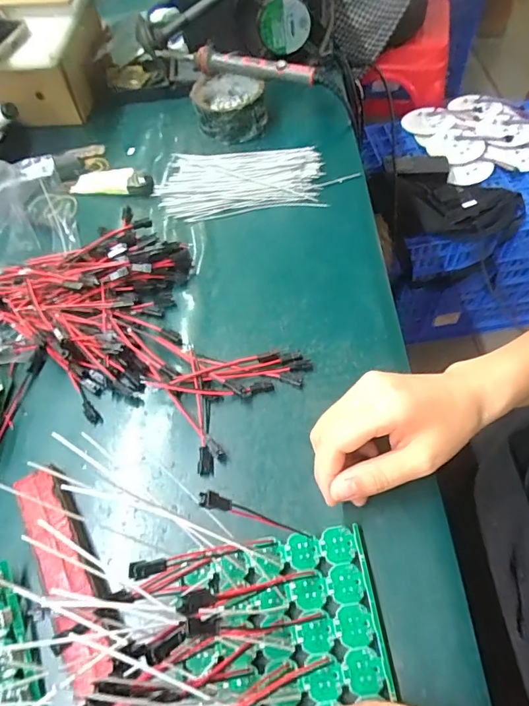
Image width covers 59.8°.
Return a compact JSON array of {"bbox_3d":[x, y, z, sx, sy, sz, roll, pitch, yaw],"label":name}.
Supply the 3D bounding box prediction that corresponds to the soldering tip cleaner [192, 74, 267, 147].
[{"bbox_3d":[-0.040,-0.287,0.537,0.080,0.039,0.092,-15,57,-5],"label":"soldering tip cleaner"}]

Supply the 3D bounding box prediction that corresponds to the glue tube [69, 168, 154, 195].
[{"bbox_3d":[-0.168,-0.187,0.502,0.099,0.018,0.026,8,58,10],"label":"glue tube"}]

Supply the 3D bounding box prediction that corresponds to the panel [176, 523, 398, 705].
[{"bbox_3d":[0.009,0.162,0.265,0.113,0.008,0.104,-8,57,-1],"label":"panel"}]

